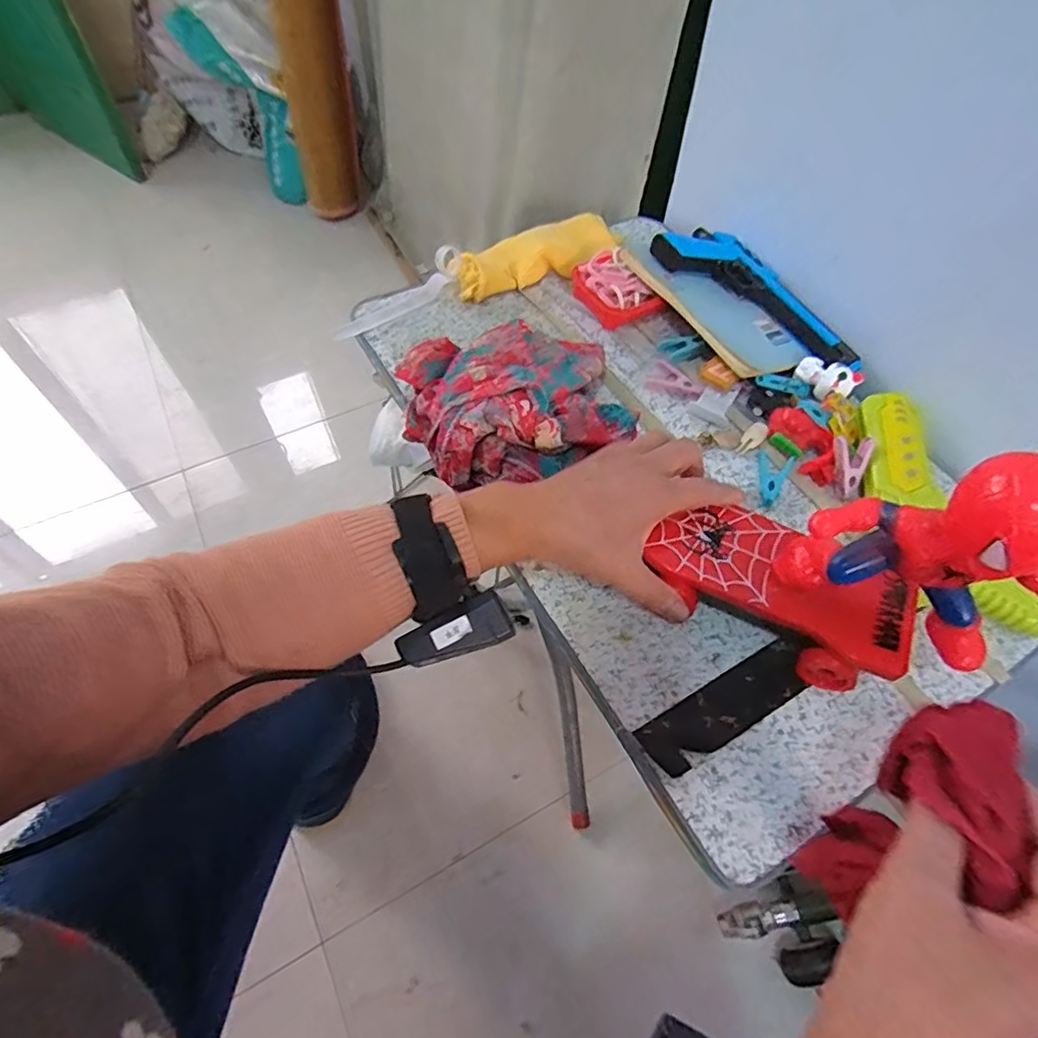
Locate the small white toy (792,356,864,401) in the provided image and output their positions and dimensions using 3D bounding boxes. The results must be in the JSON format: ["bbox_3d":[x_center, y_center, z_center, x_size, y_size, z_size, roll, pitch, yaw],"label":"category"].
[{"bbox_3d":[0.284,-0.131,0.547,0.055,0.018,0.036,31,61,19],"label":"small white toy"}]

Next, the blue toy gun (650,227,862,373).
[{"bbox_3d":[0.241,-0.224,0.589,0.226,0.028,0.085,42,65,11],"label":"blue toy gun"}]

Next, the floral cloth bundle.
[{"bbox_3d":[0.004,-0.097,0.481,0.188,0.073,0.136,-15,57,-11],"label":"floral cloth bundle"}]

